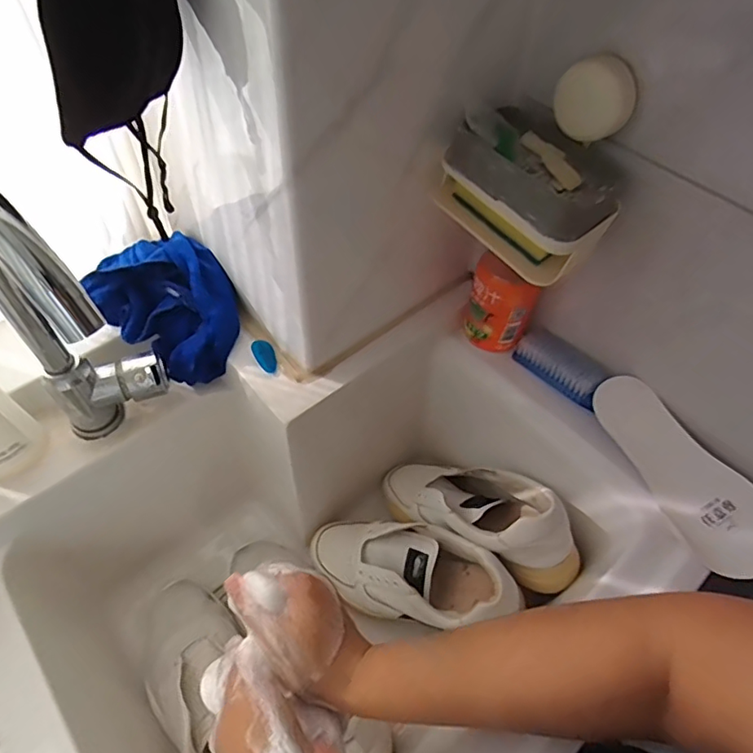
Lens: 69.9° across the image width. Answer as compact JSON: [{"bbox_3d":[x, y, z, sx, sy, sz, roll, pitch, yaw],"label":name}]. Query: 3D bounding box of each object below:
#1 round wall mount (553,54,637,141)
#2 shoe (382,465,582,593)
[{"bbox_3d":[0.159,-0.203,0.393,0.055,0.053,0.015,32,58,19],"label":"round wall mount"},{"bbox_3d":[0.100,0.138,0.573,0.223,0.089,0.088,16,49,44],"label":"shoe"}]

